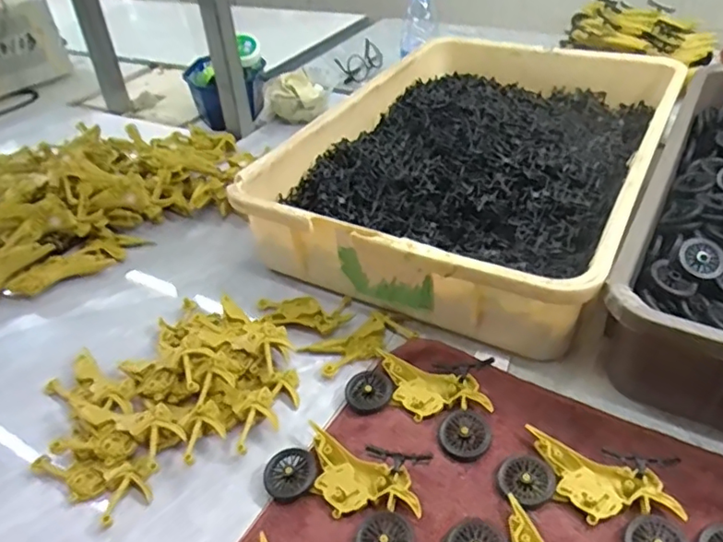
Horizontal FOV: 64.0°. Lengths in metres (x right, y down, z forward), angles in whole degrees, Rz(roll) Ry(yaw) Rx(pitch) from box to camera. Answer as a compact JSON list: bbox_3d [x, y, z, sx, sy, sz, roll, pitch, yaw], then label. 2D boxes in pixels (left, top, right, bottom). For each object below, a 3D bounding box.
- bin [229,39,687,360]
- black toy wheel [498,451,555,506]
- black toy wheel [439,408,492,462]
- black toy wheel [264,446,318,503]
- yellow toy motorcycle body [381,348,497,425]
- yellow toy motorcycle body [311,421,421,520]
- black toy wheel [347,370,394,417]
[{"bbox_3d":[0.146,-0.139,0.673,0.344,0.091,0.516,17,44,26],"label":"bin"},{"bbox_3d":[0.112,0.142,0.395,0.036,0.005,0.037,-3,38,3],"label":"black toy wheel"},{"bbox_3d":[0.077,0.120,0.427,0.036,0.007,0.040,18,44,27],"label":"black toy wheel"},{"bbox_3d":[-0.051,0.146,0.416,0.037,0.010,0.041,-19,40,-16],"label":"black toy wheel"},{"bbox_3d":[0.053,0.095,0.457,0.096,0.009,0.046,15,43,24],"label":"yellow toy motorcycle body"},{"bbox_3d":[-0.005,0.148,0.404,0.098,0.014,0.045,21,45,29],"label":"yellow toy motorcycle body"},{"bbox_3d":[0.006,0.097,0.469,0.037,0.007,0.041,-12,39,-8],"label":"black toy wheel"}]

